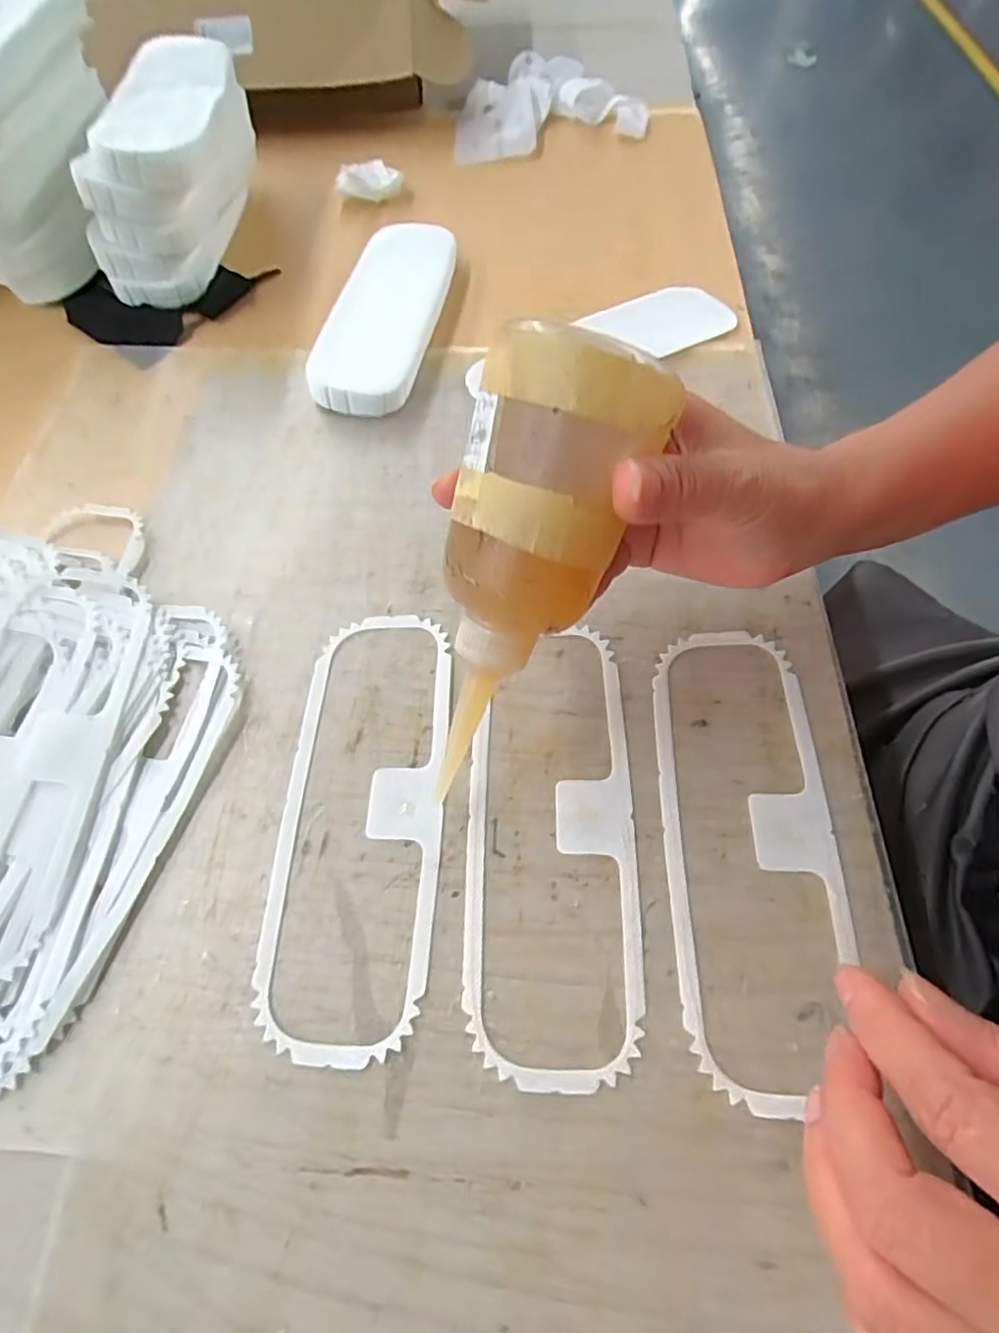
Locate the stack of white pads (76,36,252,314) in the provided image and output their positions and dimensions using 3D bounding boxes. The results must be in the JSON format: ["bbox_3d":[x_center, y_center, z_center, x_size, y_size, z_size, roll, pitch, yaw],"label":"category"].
[{"bbox_3d":[-0.240,-0.364,0.475,0.093,0.099,0.183,-4,60,0],"label":"stack of white pads"}]

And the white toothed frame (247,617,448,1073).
[{"bbox_3d":[-0.059,0.059,0.279,0.068,0.004,0.193,0,60,2],"label":"white toothed frame"}]

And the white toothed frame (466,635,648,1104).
[{"bbox_3d":[0.022,0.065,0.271,0.069,0.004,0.189,0,60,2],"label":"white toothed frame"}]

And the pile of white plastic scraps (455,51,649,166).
[{"bbox_3d":[0.037,-0.527,0.605,0.179,0.033,0.123,-22,62,-10],"label":"pile of white plastic scraps"}]

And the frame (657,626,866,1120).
[{"bbox_3d":[0.103,0.068,0.267,0.068,0.004,0.193,1,60,2],"label":"frame"}]

